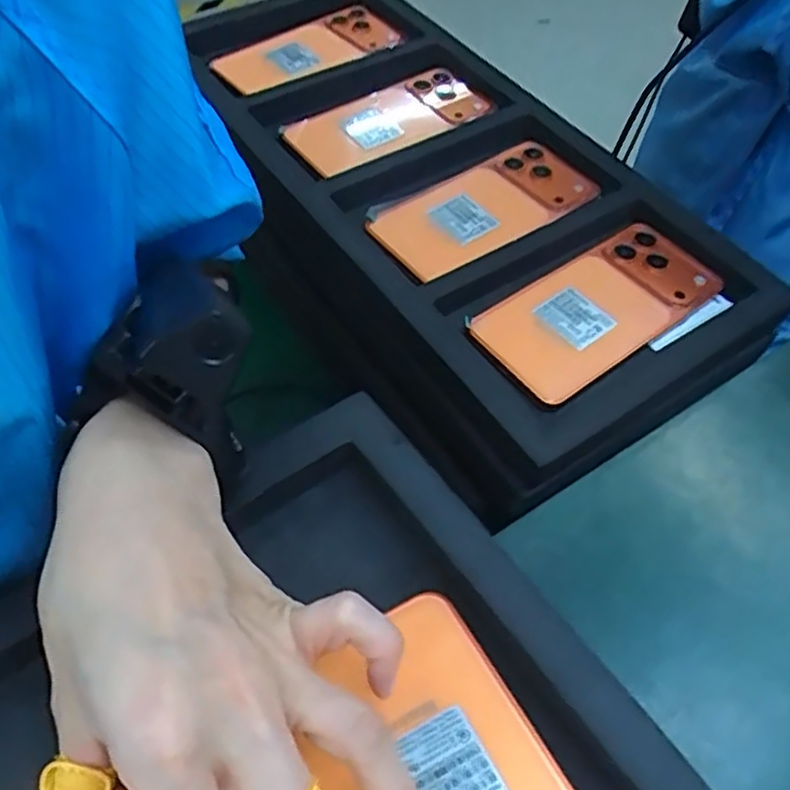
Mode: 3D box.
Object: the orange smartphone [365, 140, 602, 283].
[{"bbox_3d":[0.060,-0.134,0.484,0.159,0.017,0.076,-26,56,-19],"label":"orange smartphone"}]

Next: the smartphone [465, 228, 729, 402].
[{"bbox_3d":[0.129,-0.056,0.439,0.161,0.009,0.075,-32,68,-17],"label":"smartphone"}]

